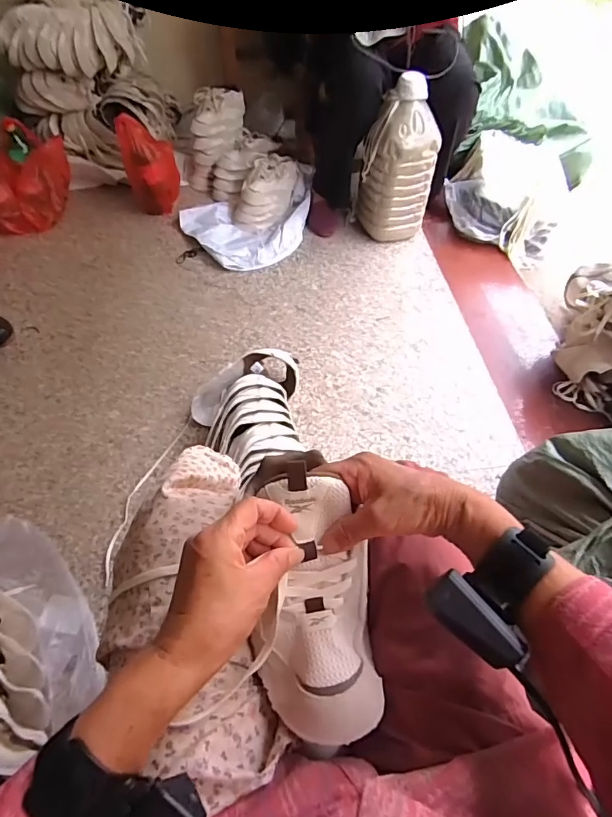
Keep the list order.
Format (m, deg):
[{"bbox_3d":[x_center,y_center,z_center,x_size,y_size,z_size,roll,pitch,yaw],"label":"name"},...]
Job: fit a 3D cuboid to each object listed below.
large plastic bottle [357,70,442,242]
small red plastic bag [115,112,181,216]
[{"bbox_3d":[0.254,-0.677,1.296,0.151,0.398,0.155,-24,57,-16],"label":"large plastic bottle"},{"bbox_3d":[-0.467,-0.722,1.413,0.147,0.259,0.087,-7,54,-6],"label":"small red plastic bag"}]

